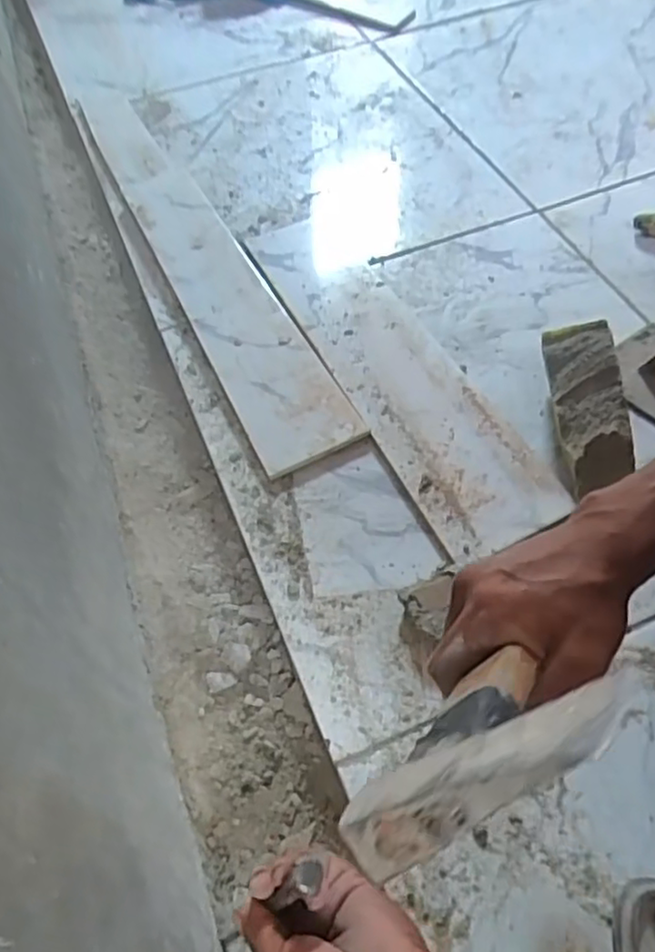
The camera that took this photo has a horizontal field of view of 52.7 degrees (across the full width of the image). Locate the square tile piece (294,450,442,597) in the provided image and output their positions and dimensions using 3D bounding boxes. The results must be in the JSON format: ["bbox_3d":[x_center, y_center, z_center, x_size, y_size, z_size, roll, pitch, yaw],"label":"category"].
[{"bbox_3d":[0.029,0.044,0.605,0.107,0.004,0.133,-14,59,-7],"label":"square tile piece"}]

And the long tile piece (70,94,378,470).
[{"bbox_3d":[-0.165,-0.279,0.789,0.103,0.020,0.678,-25,61,-13],"label":"long tile piece"}]

